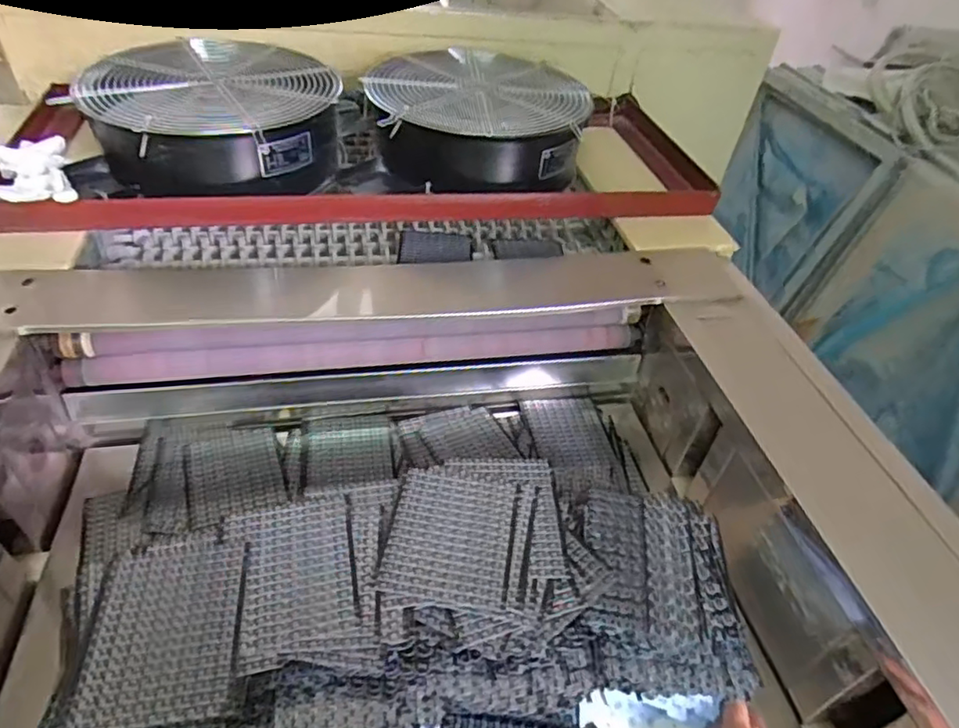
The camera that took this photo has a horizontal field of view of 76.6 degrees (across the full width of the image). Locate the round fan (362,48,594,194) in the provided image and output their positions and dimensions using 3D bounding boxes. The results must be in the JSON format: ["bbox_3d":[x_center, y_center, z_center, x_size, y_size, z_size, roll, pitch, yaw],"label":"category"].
[{"bbox_3d":[0.002,-0.352,0.885,0.302,0.114,0.250,-3,44,-10],"label":"round fan"}]

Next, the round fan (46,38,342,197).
[{"bbox_3d":[-0.342,-0.326,0.808,0.293,0.109,0.255,-9,45,-16],"label":"round fan"}]

